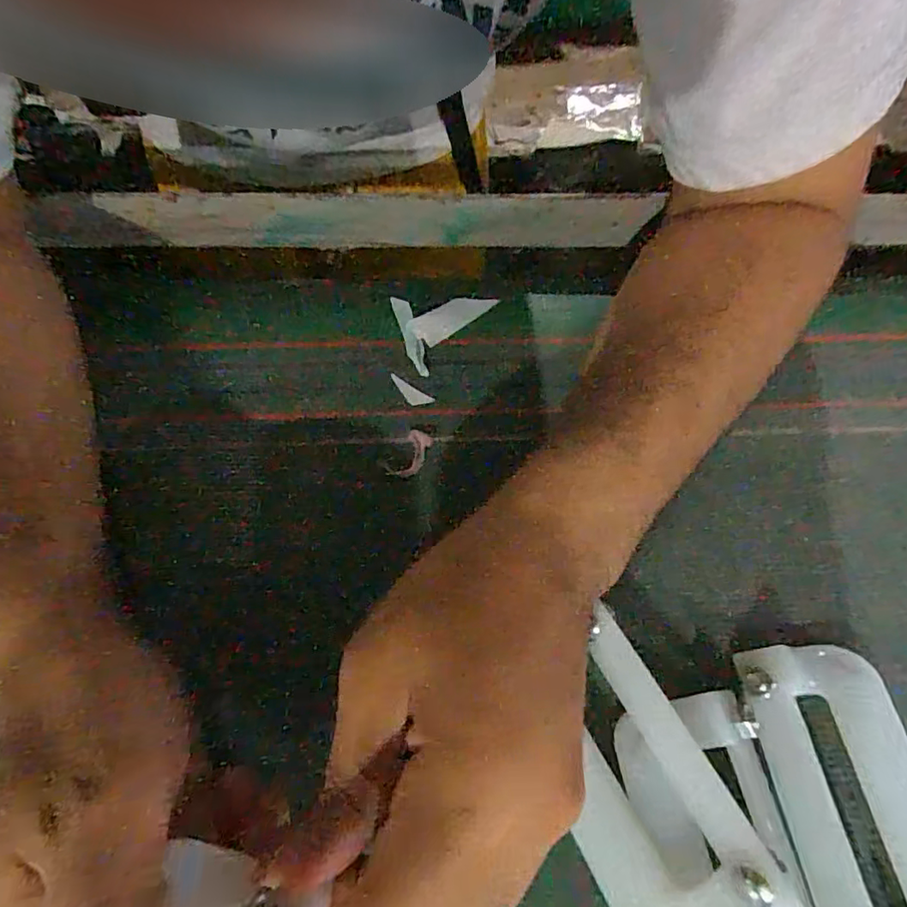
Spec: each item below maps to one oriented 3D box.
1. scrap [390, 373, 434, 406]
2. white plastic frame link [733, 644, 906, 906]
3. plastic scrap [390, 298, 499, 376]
[{"bbox_3d":[-0.025,-0.034,0.301,0.029,0.004,0.009,34,65,15],"label":"scrap"},{"bbox_3d":[0.155,0.136,0.210,0.058,0.014,0.119,-2,61,-4],"label":"white plastic frame link"},{"bbox_3d":[-0.014,-0.079,0.325,0.046,0.004,0.066,35,65,15],"label":"plastic scrap"}]

